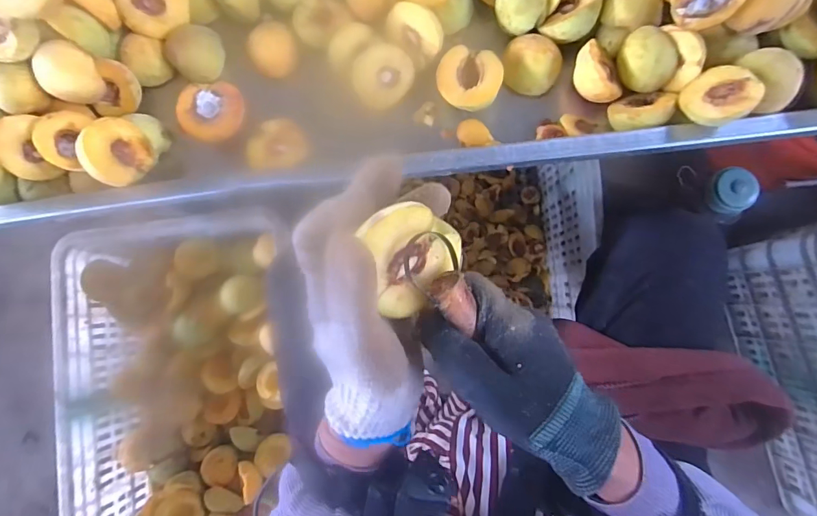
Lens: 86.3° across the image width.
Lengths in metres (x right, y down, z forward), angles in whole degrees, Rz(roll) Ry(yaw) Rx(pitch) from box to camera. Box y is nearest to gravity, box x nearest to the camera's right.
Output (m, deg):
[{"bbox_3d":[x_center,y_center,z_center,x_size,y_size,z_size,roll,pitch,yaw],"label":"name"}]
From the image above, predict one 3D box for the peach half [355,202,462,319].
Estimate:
[{"bbox_3d":[-0.006,-0.004,0.253,0.054,0.036,0.061,25,105,-27],"label":"peach half"}]

